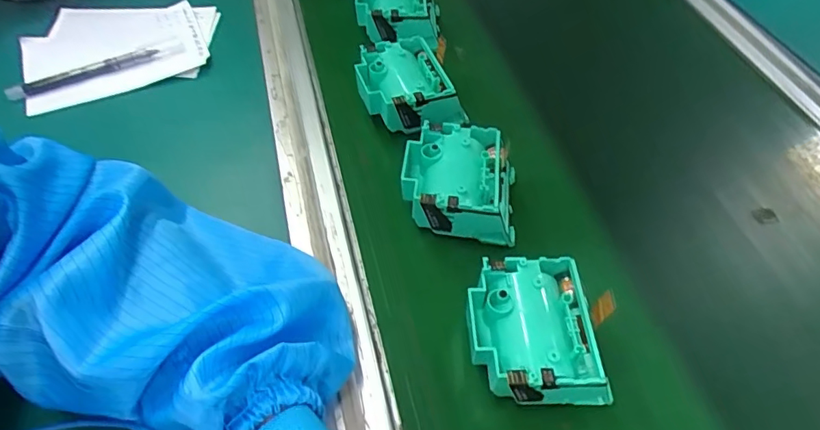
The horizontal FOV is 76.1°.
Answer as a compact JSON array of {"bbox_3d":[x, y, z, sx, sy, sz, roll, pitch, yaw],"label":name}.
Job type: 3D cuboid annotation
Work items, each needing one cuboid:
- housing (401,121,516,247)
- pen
[{"bbox_3d":[0.034,-0.023,0.361,0.074,0.042,0.072,2,49,6],"label":"housing"},{"bbox_3d":[-0.274,-0.128,0.464,0.144,0.015,0.015,-22,51,-14],"label":"pen"}]

